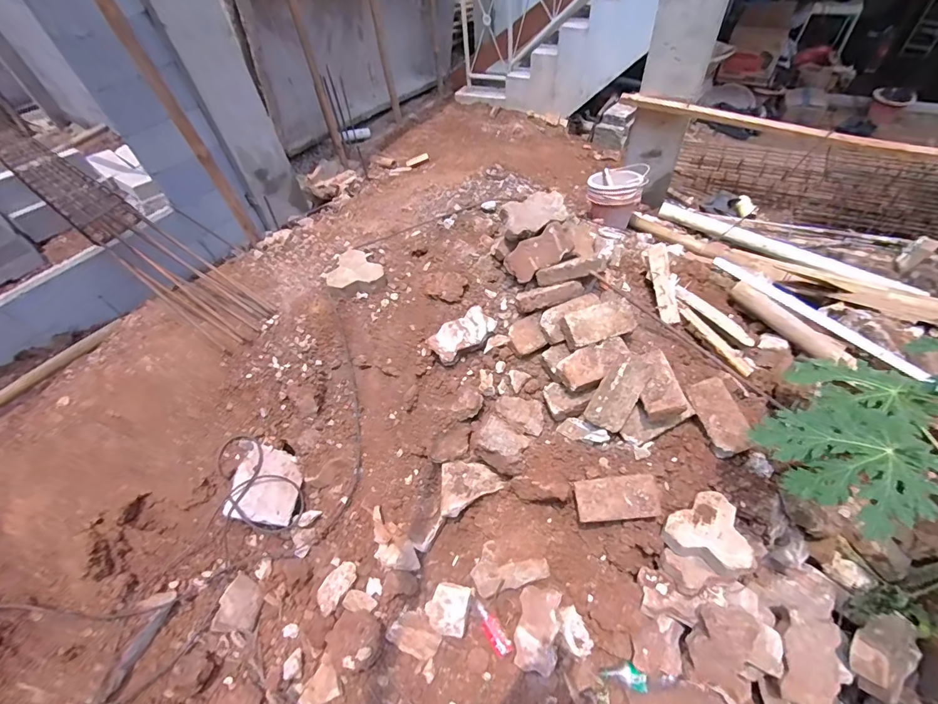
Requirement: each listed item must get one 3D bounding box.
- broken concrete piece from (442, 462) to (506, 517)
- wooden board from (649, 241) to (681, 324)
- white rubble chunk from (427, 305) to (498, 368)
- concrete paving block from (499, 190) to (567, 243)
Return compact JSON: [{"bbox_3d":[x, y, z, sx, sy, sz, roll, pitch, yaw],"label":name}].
[{"bbox_3d":[0.009,0.443,1.344,0.191,0.046,0.161,-1,76,-1],"label":"broken concrete piece"},{"bbox_3d":[0.645,-0.226,1.374,0.055,0.038,0.274,-4,75,2],"label":"wooden board"},{"bbox_3d":[-0.020,-0.053,1.385,0.218,0.060,0.125,-31,76,5],"label":"white rubble chunk"},{"bbox_3d":[0.209,-0.446,1.350,0.202,0.088,0.138,-10,51,-2],"label":"concrete paving block"}]

